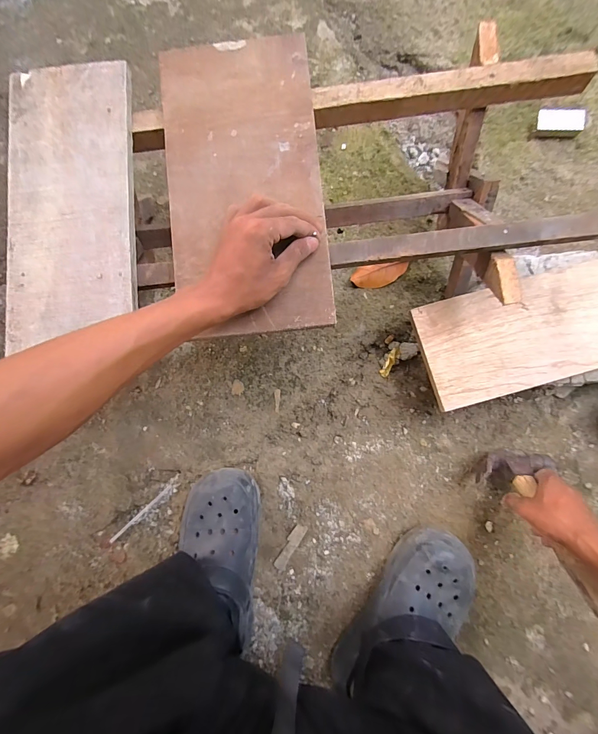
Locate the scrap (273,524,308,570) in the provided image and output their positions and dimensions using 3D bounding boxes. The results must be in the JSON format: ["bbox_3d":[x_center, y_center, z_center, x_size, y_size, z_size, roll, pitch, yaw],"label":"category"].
[{"bbox_3d":[-0.014,0.282,0.535,0.018,0.004,0.073,31,87,5],"label":"scrap"}]

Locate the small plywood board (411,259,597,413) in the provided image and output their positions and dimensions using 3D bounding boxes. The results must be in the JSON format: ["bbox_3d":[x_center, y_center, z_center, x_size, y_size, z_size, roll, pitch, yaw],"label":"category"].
[{"bbox_3d":[0.344,-0.056,0.478,0.344,0.016,0.147,-16,84,1],"label":"small plywood board"}]

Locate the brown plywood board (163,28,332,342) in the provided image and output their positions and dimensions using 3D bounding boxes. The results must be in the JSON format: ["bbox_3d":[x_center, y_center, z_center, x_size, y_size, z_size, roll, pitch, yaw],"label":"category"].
[{"bbox_3d":[-0.061,-0.207,0.387,0.174,0.008,0.343,-6,84,2],"label":"brown plywood board"}]

